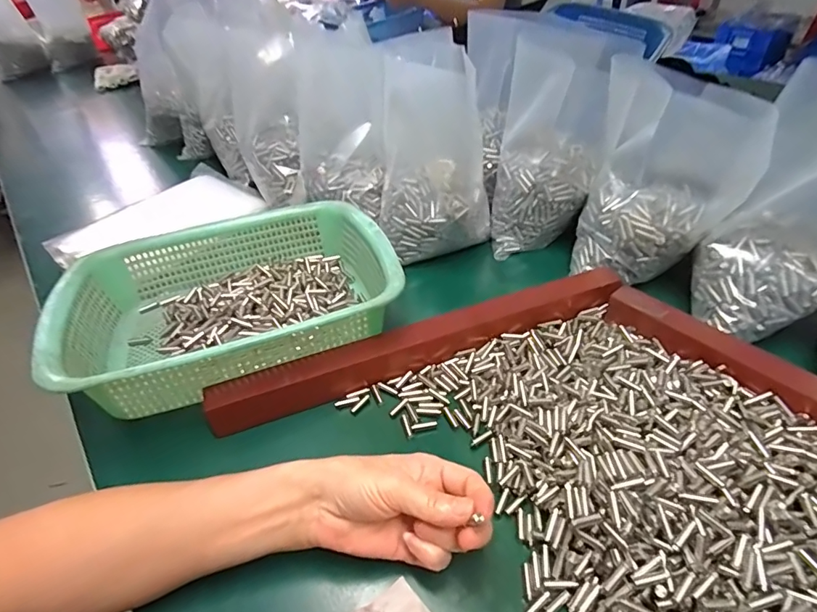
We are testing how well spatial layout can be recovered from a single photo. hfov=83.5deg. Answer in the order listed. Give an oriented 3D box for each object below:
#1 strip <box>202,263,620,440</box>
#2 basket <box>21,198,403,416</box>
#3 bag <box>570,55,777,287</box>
[{"bbox_3d":[0.019,0.031,0.429,0.400,0.039,0.030,-17,44,-12],"label":"strip"},{"bbox_3d":[-0.167,-0.009,0.458,0.299,0.093,0.229,-21,45,-16],"label":"basket"},{"bbox_3d":[0.247,-0.120,0.454,0.130,0.181,0.091,10,45,16],"label":"bag"}]

